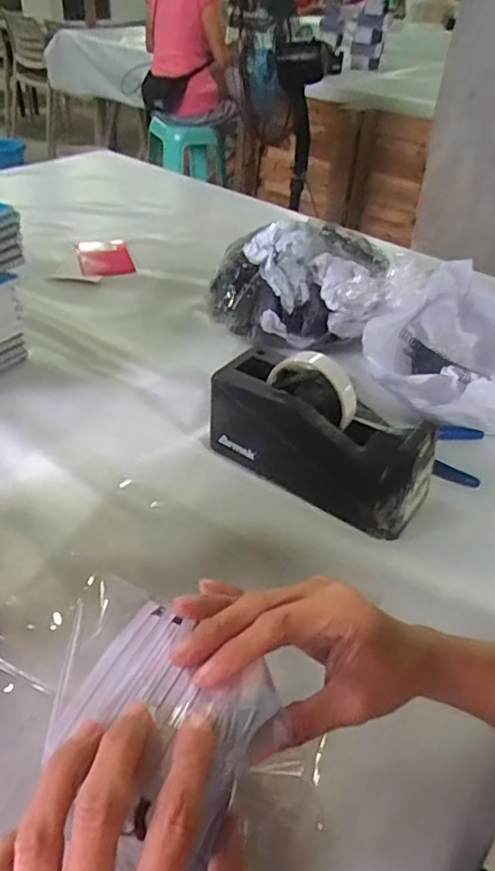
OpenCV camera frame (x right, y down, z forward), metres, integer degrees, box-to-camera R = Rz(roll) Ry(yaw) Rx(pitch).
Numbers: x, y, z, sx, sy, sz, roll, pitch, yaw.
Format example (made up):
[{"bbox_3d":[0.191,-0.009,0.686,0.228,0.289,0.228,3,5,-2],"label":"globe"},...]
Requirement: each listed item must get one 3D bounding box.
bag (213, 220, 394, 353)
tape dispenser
[{"bbox_3d":[0.062,-0.172,0.712,0.197,0.137,0.101,9,40,5],"label":"bag"},{"bbox_3d":[0.066,-0.005,0.537,0.207,0.113,0.071,28,45,25],"label":"tape dispenser"}]

